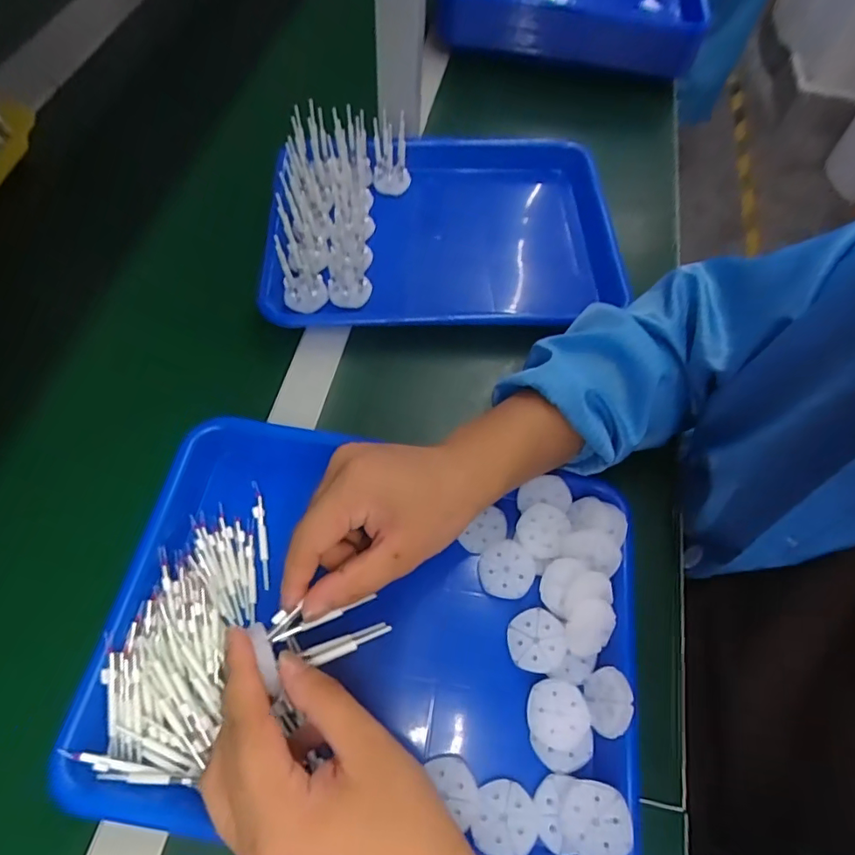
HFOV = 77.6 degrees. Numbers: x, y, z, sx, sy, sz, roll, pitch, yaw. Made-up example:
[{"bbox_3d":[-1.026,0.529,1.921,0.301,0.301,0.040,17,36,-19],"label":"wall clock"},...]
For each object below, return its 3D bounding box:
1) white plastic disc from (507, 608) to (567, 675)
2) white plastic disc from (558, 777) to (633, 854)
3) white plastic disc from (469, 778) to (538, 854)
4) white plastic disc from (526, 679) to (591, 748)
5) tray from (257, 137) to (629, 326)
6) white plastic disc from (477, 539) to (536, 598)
[{"bbox_3d":[0.071,0.139,0.348,0.037,0.004,0.038,-7,66,17],"label":"white plastic disc"},{"bbox_3d":[0.094,0.221,0.299,0.038,0.004,0.038,-13,54,18],"label":"white plastic disc"},{"bbox_3d":[0.043,0.223,0.304,0.036,0.004,0.038,0,40,0],"label":"white plastic disc"},{"bbox_3d":[0.081,0.178,0.331,0.038,0.007,0.038,1,62,-3],"label":"white plastic disc"},{"bbox_3d":[0.023,-0.187,0.537,0.347,0.068,0.253,2,61,-3],"label":"tray"},{"bbox_3d":[0.055,0.100,0.373,0.038,0.005,0.038,36,82,21],"label":"white plastic disc"}]

